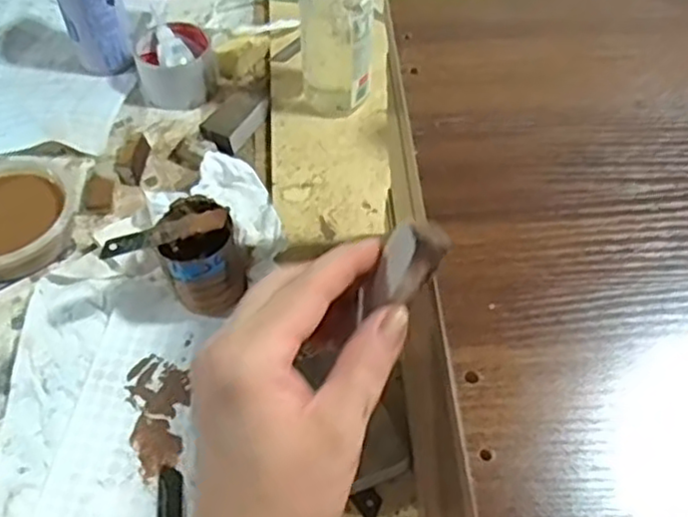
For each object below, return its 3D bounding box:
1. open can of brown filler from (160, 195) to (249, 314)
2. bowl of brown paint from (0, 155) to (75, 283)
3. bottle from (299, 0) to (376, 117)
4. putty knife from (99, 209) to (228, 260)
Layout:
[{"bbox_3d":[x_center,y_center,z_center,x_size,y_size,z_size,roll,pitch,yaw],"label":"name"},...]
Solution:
[{"bbox_3d":[-0.117,-0.006,0.582,0.065,0.060,0.073,-14,54,-10],"label":"open can of brown filler"},{"bbox_3d":[-0.309,-0.036,0.645,0.124,0.038,0.131,0,53,1],"label":"bowl of brown paint"},{"bbox_3d":[-0.006,-0.230,0.666,0.070,0.200,0.066,-4,53,-3],"label":"bottle"},{"bbox_3d":[-0.140,-0.019,0.554,0.099,0.007,0.018,-18,55,-13],"label":"putty knife"}]

